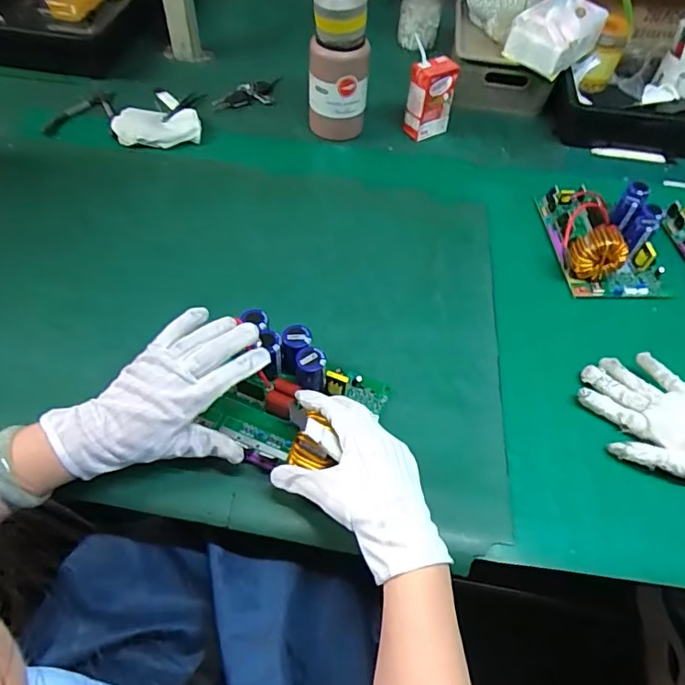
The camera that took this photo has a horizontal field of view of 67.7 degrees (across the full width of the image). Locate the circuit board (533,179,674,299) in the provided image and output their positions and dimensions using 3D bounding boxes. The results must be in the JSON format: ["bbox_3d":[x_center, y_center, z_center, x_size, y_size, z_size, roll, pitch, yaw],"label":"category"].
[{"bbox_3d":[0.354,-0.151,0.684,0.132,0.056,0.177,0,53,-4],"label":"circuit board"}]

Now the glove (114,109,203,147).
[{"bbox_3d":[-0.280,-0.326,0.772,0.126,0.022,0.068,-7,54,-9],"label":"glove"}]

